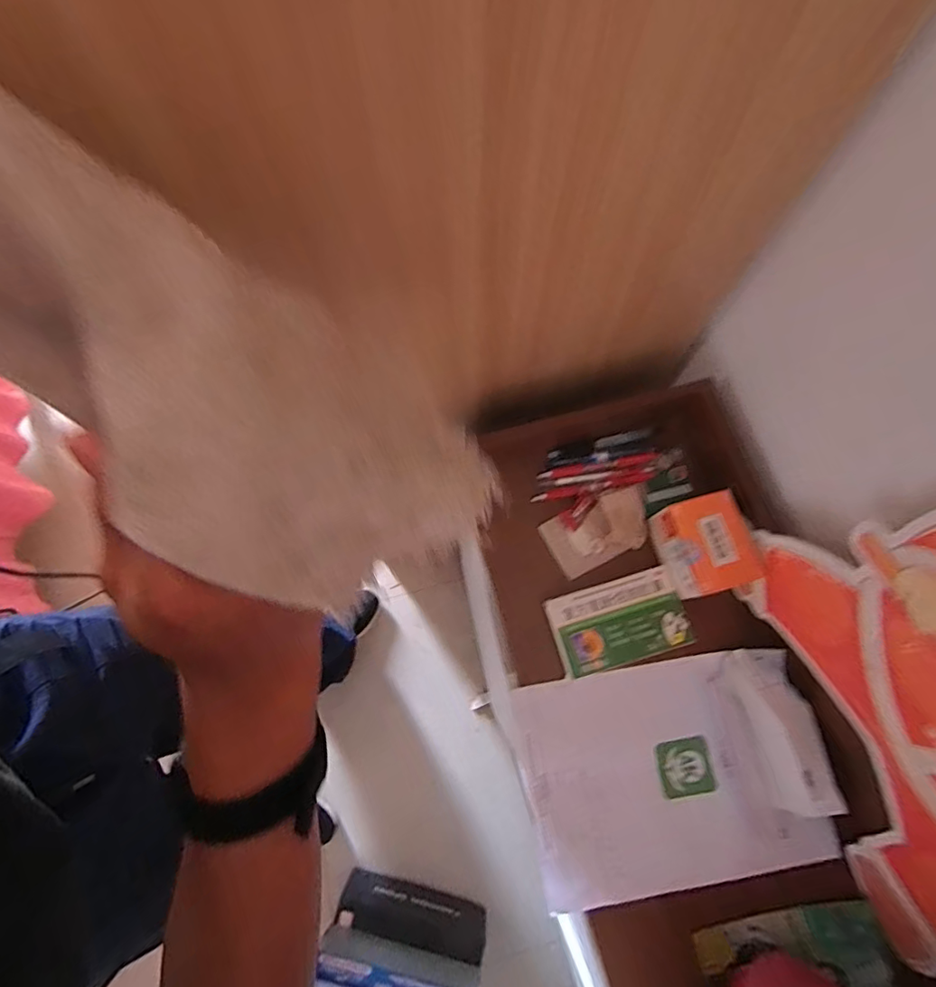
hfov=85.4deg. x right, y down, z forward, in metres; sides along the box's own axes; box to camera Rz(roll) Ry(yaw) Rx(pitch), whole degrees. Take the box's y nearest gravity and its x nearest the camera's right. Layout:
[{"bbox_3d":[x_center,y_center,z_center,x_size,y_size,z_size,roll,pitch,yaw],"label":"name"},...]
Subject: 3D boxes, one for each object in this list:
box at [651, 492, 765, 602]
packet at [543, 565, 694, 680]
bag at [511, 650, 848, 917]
[{"bbox_3d":[0.249,0.055,0.536,0.084,0.059,0.094,-18,74,-5],"label":"box"},{"bbox_3d":[0.162,0.140,0.549,0.141,0.023,0.085,-16,74,-4],"label":"packet"},{"bbox_3d":[0.205,0.284,0.516,0.291,0.038,0.205,-9,73,-2],"label":"bag"}]

